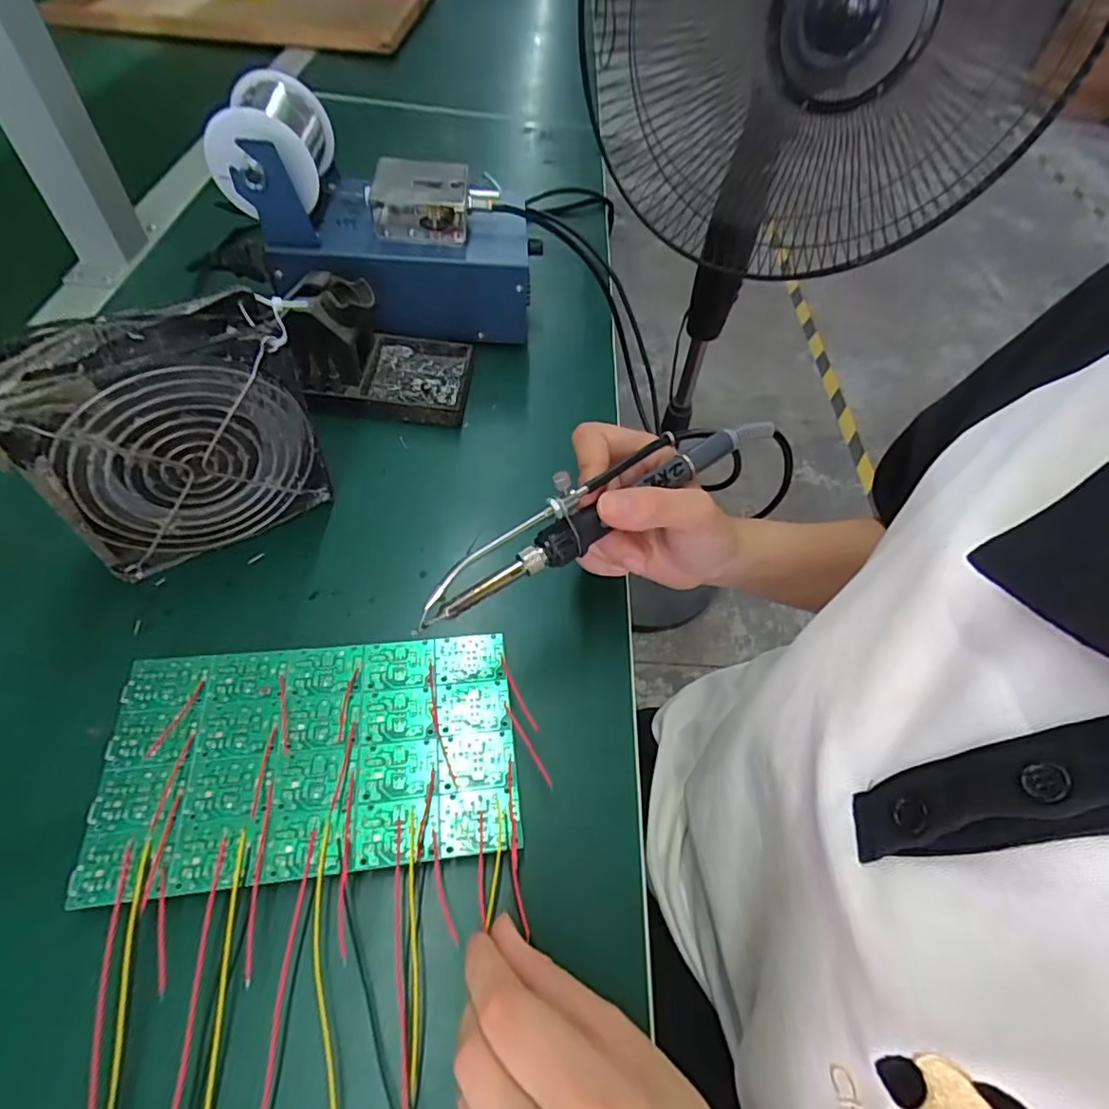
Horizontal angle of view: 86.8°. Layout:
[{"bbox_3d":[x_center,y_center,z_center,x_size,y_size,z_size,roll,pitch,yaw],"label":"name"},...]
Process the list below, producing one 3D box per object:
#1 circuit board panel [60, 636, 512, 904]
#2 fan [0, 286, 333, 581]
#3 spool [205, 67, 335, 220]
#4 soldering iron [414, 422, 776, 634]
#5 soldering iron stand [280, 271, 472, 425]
[{"bbox_3d":[-0.106,0.091,0.269,0.172,0.015,0.101,-4,56,-8],"label":"circuit board panel"},{"bbox_3d":[-0.187,-0.056,0.299,0.119,0.123,0.040,-29,63,-23],"label":"fan"},{"bbox_3d":[-0.187,-0.270,0.385,0.063,0.054,0.090,-1,55,-6],"label":"spool"},{"bbox_3d":[0.027,-0.028,0.278,0.205,0.033,0.022,-31,63,-17],"label":"soldering iron"},{"bbox_3d":[-0.117,-0.145,0.402,0.113,0.068,0.079,4,55,-3],"label":"soldering iron stand"}]

